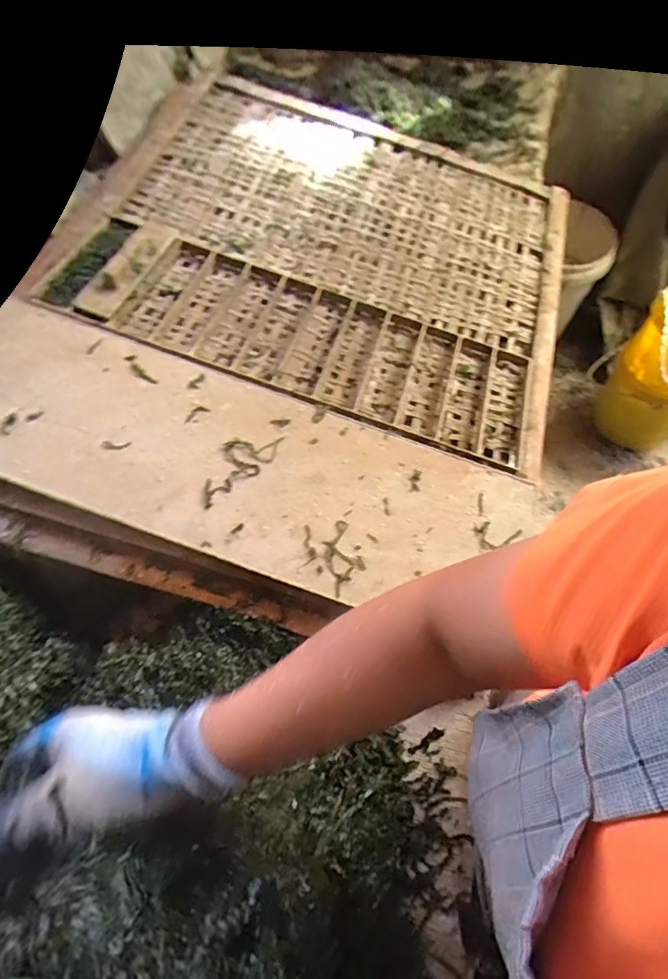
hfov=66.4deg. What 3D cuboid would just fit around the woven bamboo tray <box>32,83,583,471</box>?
[{"bbox_3d":[0.012,-0.400,0.842,0.750,0.060,0.637,19,66,0],"label":"woven bamboo tray"}]

